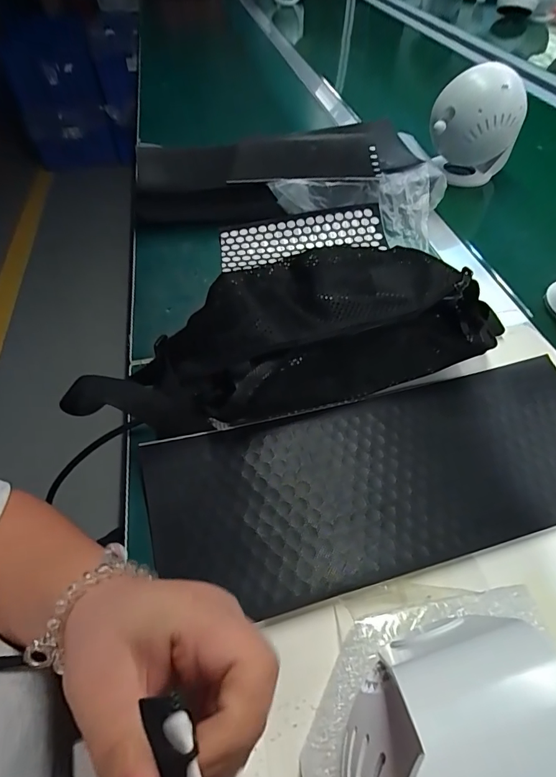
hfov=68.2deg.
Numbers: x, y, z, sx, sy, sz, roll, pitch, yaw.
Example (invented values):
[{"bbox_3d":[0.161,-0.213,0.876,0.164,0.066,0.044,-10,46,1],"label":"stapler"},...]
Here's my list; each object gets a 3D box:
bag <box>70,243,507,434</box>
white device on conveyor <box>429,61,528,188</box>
[{"bbox_3d":[0.012,-0.052,0.352,0.367,0.058,0.143,-14,53,-12],"label":"bag"},{"bbox_3d":[0.268,-0.356,0.569,0.087,0.140,0.097,-38,62,-27],"label":"white device on conveyor"}]

